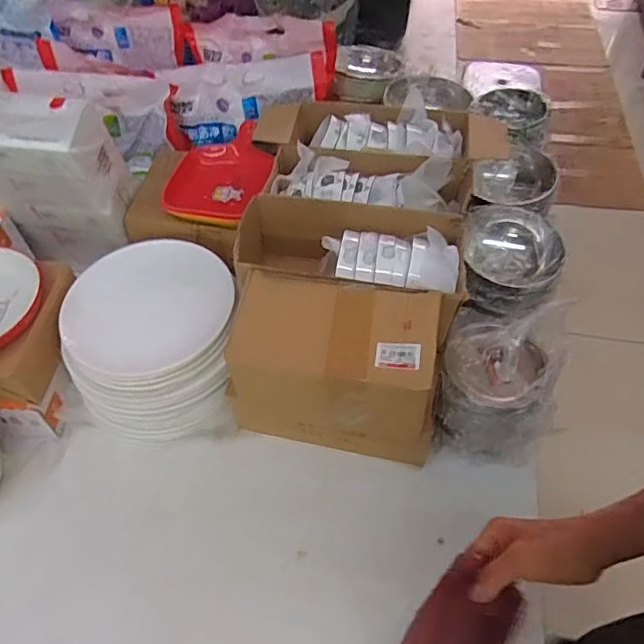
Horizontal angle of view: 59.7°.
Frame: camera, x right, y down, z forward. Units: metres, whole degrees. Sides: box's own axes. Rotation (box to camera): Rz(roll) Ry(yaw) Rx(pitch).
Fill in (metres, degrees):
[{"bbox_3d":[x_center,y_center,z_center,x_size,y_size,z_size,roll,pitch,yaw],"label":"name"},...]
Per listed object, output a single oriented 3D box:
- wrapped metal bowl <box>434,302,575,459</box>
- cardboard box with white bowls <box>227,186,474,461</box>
[{"bbox_3d":[0.227,0.081,0.733,0.140,0.153,0.151,0,53,1],"label":"wrapped metal bowl"},{"bbox_3d":[0.023,0.021,0.753,0.290,0.242,0.274,7,53,6],"label":"cardboard box with white bowls"}]

